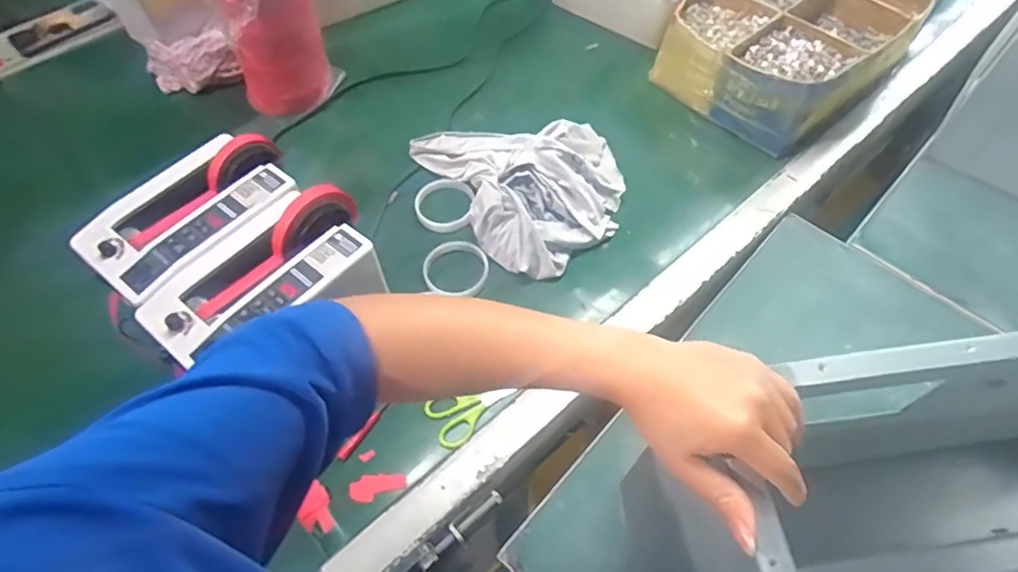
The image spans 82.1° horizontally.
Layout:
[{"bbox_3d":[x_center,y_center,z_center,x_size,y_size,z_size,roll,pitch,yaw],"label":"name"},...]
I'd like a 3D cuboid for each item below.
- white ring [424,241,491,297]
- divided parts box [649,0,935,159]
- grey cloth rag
[{"bbox_3d":[-0.068,-0.025,0.754,0.083,0.014,0.077,23,61,14],"label":"white ring"},{"bbox_3d":[0.453,-0.405,0.926,0.298,0.110,0.415,36,65,21],"label":"divided parts box"},{"bbox_3d":[0.034,-0.165,0.815,0.248,0.105,0.303,-27,62,-15],"label":"grey cloth rag"}]

